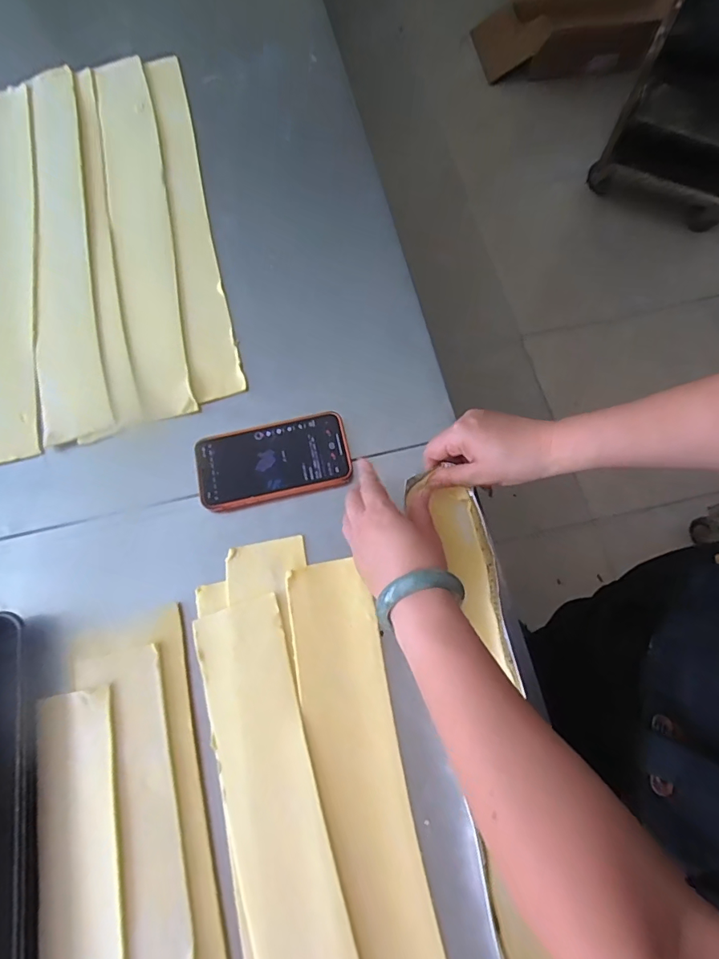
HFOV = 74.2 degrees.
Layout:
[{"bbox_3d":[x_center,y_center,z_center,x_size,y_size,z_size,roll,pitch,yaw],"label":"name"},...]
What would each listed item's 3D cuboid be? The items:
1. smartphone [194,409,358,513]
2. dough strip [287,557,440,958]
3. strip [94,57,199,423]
[{"bbox_3d":[-0.091,-0.019,0.507,0.160,0.012,0.081,-12,72,-2],"label":"smartphone"},{"bbox_3d":[0.031,0.363,0.374,0.080,0.013,0.603,-13,72,-2],"label":"dough strip"},{"bbox_3d":[-0.286,-0.338,0.618,0.079,0.014,0.576,-14,72,-2],"label":"strip"}]

